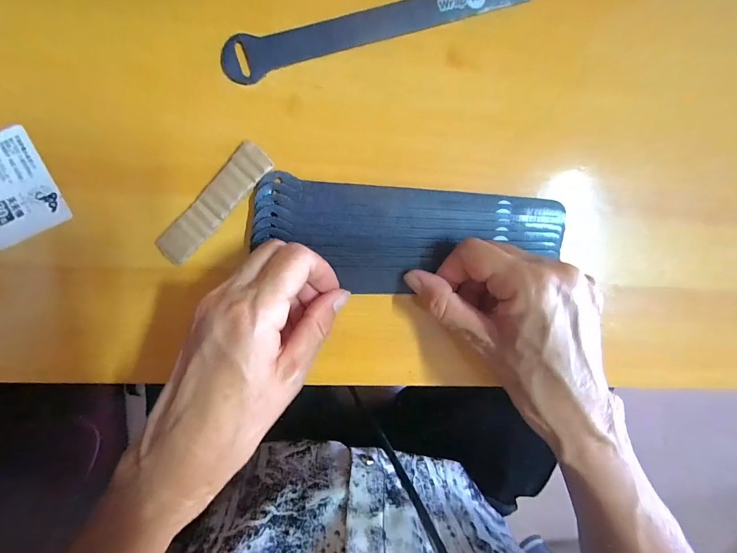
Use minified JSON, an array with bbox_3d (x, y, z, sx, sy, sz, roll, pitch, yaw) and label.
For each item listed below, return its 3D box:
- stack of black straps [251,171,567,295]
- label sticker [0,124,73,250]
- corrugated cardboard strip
[{"bbox_3d":[0.029,-0.025,0.232,0.198,0.017,0.070,1,91,-4],"label":"stack of black straps"},{"bbox_3d":[-0.215,-0.053,0.211,0.049,0.004,0.059,-24,97,-4],"label":"label sticker"},{"bbox_3d":[-0.095,-0.044,0.220,0.020,0.012,0.086,41,87,-5],"label":"corrugated cardboard strip"}]

